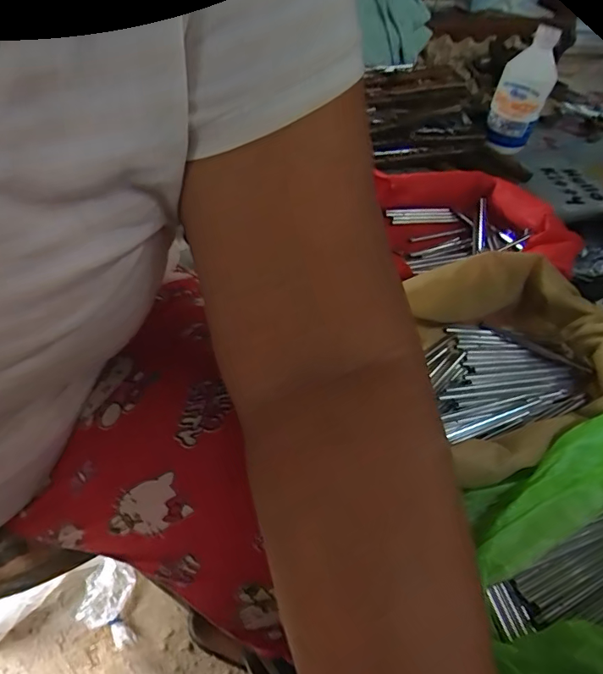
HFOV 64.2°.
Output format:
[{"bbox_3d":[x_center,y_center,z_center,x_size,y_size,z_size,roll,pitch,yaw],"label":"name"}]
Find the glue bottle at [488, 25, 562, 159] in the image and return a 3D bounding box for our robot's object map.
[{"bbox_3d":[0.336,-0.373,0.734,0.074,0.169,0.060,23,29,16],"label":"glue bottle"}]

